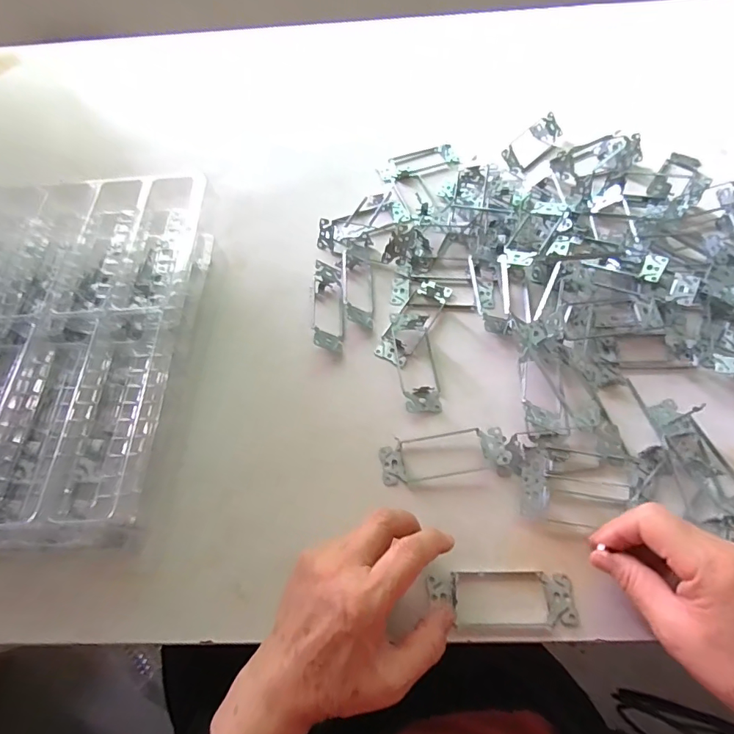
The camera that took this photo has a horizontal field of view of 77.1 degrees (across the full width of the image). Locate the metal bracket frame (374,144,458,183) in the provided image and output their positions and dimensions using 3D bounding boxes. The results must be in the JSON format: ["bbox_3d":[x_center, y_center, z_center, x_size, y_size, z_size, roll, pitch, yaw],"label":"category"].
[{"bbox_3d":[0.062,-0.262,0.581,0.101,0.016,0.043,-19,61,-7],"label":"metal bracket frame"}]

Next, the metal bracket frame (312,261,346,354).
[{"bbox_3d":[-0.040,-0.064,0.474,0.030,0.025,0.103,-4,60,1],"label":"metal bracket frame"}]

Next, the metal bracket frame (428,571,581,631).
[{"bbox_3d":[0.100,0.173,0.342,0.106,0.008,0.042,3,59,5],"label":"metal bracket frame"}]

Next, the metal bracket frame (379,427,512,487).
[{"bbox_3d":[0.066,0.074,0.396,0.108,0.013,0.038,-8,60,-1],"label":"metal bracket frame"}]

